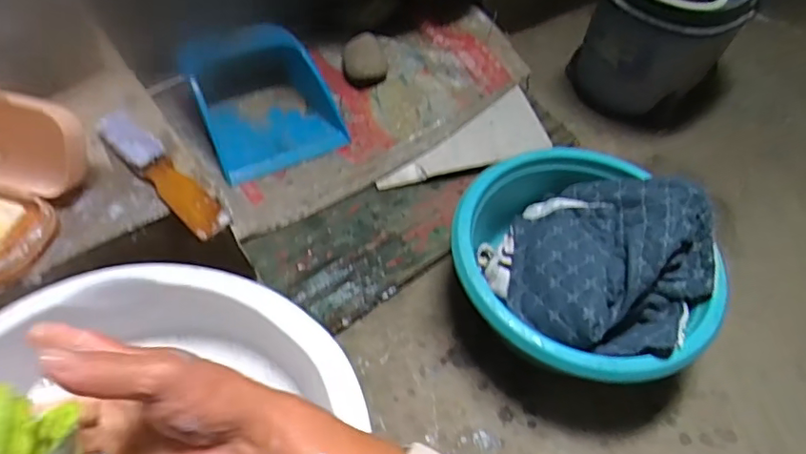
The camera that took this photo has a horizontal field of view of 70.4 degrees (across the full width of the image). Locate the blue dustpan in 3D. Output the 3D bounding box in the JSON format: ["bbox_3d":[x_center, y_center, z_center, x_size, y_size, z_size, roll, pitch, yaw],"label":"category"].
[{"bbox_3d":[-0.248,-0.233,1.044,0.238,0.151,0.243,-21,56,-18],"label":"blue dustpan"}]

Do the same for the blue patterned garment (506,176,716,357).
[{"bbox_3d":[0.310,0.049,0.857,0.275,0.113,0.294,1,52,-2],"label":"blue patterned garment"}]

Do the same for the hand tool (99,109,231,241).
[{"bbox_3d":[-0.254,-0.059,0.599,0.197,0.024,0.039,37,59,24],"label":"hand tool"}]

